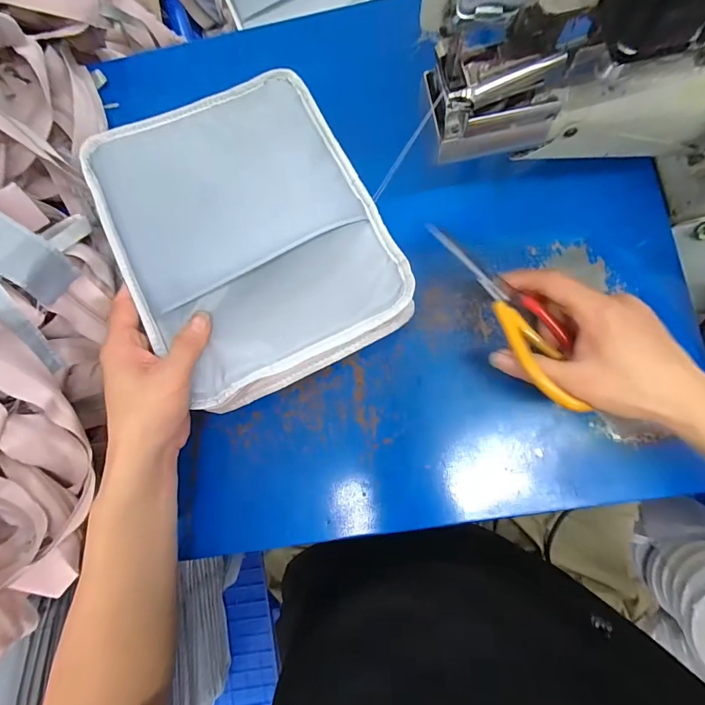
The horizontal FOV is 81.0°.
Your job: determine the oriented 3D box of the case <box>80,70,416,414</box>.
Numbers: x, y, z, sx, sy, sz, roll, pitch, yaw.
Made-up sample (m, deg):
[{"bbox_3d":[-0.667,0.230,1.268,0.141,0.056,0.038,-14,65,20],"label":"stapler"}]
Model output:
[{"bbox_3d":[-0.098,-0.118,0.374,0.214,0.039,0.293,-26,81,-1],"label":"case"}]

